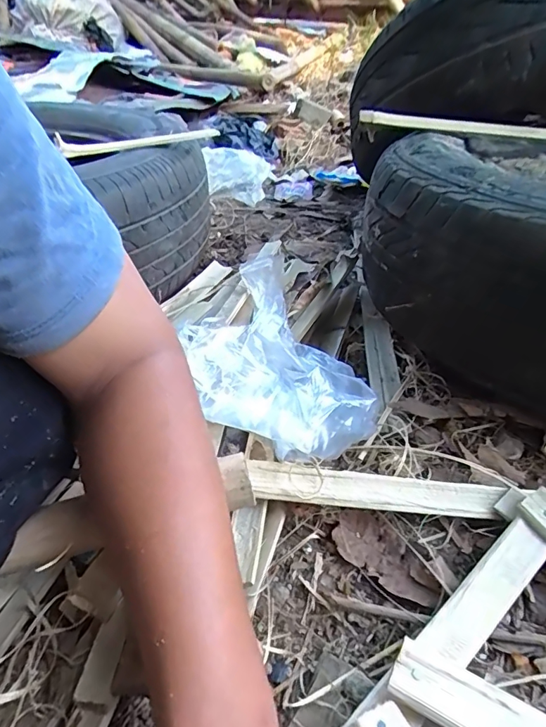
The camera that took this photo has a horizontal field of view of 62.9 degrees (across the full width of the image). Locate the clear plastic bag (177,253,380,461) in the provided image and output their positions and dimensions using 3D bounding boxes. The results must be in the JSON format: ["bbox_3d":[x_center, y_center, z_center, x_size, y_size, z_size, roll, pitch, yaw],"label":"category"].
[{"bbox_3d":[-0.004,0.004,0.412,0.131,0.101,0.205,-12,40,-16],"label":"clear plastic bag"}]

